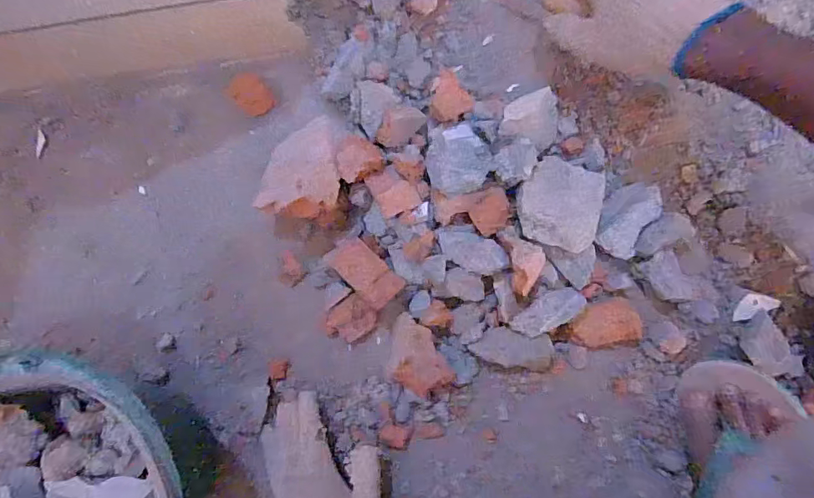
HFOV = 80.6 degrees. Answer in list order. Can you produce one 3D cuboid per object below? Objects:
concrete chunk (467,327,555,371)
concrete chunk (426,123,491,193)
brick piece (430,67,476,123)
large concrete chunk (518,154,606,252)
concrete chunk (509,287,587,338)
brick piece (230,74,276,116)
[{"bbox_3d":[0.112,0.104,0.506,0.084,0.016,0.038,10,84,7],"label":"concrete chunk"},{"bbox_3d":[0.051,-0.089,0.482,0.062,0.046,0.071,-16,81,4],"label":"concrete chunk"},{"bbox_3d":[0.043,-0.153,0.495,0.038,0.033,0.046,41,89,9],"label":"brick piece"},{"bbox_3d":[0.150,-0.044,0.487,0.100,0.046,0.100,18,62,-16],"label":"large concrete chunk"},{"bbox_3d":[0.143,0.064,0.488,0.076,0.027,0.033,-26,81,2],"label":"concrete chunk"},{"bbox_3d":[-0.188,-0.188,0.583,0.039,0.009,0.056,-44,81,0],"label":"brick piece"}]

